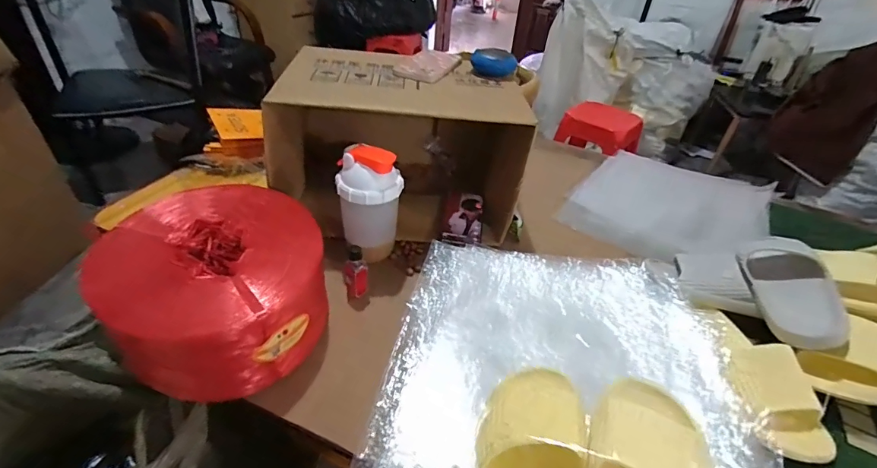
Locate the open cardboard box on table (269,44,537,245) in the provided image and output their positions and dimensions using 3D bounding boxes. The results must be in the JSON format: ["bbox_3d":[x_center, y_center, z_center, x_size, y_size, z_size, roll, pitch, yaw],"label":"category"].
[{"bbox_3d":[-0.076,-0.170,0.784,0.392,0.236,0.283,-1,37,-8],"label":"open cardboard box on table"}]

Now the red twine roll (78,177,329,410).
[{"bbox_3d":[-0.284,0.068,0.545,0.261,0.130,0.216,19,39,18],"label":"red twine roll"}]

